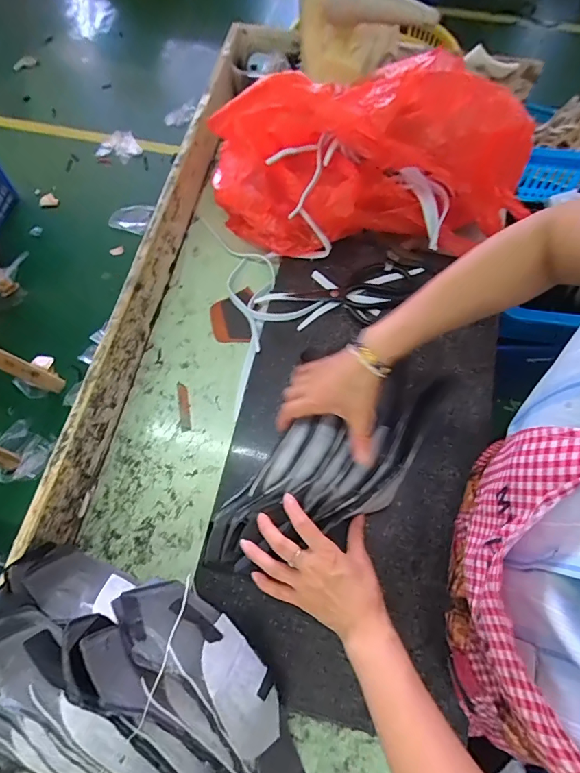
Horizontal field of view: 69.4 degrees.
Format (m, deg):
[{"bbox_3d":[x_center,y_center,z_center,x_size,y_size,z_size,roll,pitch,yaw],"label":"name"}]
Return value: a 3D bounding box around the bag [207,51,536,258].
[{"bbox_3d":[0.110,-0.291,0.564,0.430,0.191,0.150,2,71,2],"label":"bag"}]

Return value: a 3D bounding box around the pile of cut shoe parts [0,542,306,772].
[{"bbox_3d":[-0.161,0.336,0.424,0.384,0.160,0.254,16,72,7],"label":"pile of cut shoe parts"}]

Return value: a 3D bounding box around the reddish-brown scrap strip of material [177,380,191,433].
[{"bbox_3d":[-0.155,0.029,0.613,0.016,0.004,0.074,-10,71,-2],"label":"reddish-brown scrap strip of material"}]

